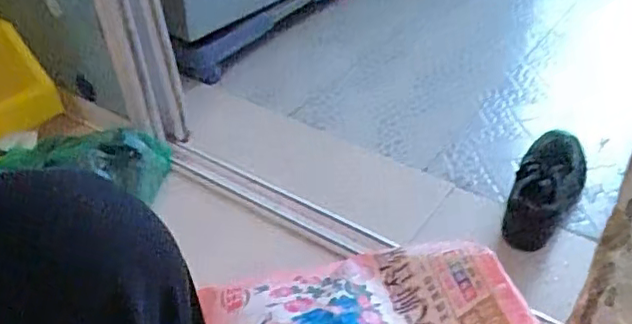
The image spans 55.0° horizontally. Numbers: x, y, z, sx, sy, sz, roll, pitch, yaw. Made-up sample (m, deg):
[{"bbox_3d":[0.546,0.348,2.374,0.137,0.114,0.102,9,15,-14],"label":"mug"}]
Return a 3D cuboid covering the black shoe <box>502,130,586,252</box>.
[{"bbox_3d":[0.348,0.043,0.914,0.092,0.083,0.205,16,45,23],"label":"black shoe"}]

